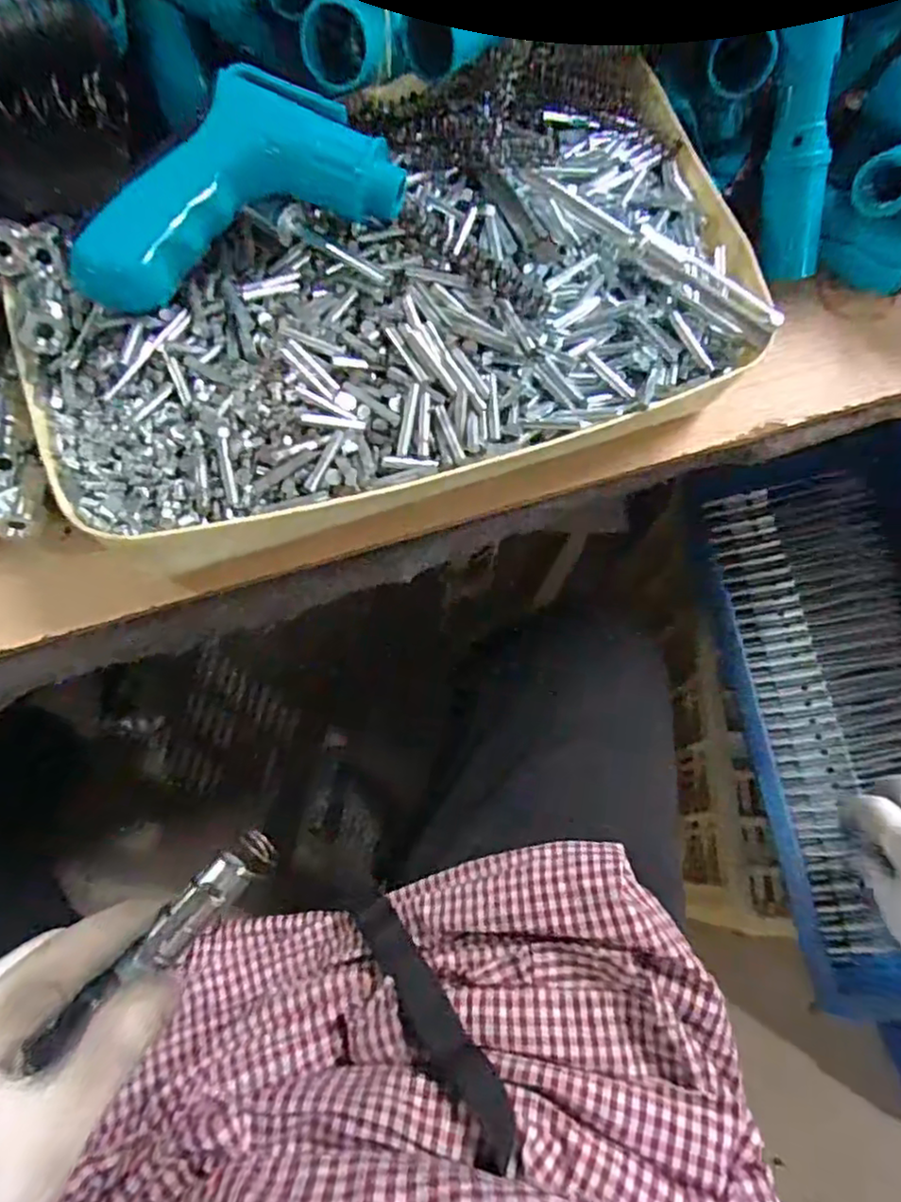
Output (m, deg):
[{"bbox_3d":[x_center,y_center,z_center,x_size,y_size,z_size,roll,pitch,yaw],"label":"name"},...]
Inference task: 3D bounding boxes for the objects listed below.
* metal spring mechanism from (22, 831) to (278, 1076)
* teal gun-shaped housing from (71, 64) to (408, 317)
[{"bbox_3d":[-0.120,0.141,0.268,0.112,0.013,0.019,-42,75,-15],"label":"metal spring mechanism"},{"bbox_3d":[-0.100,-0.182,0.293,0.147,0.051,0.074,-18,71,-7],"label":"teal gun-shaped housing"}]

